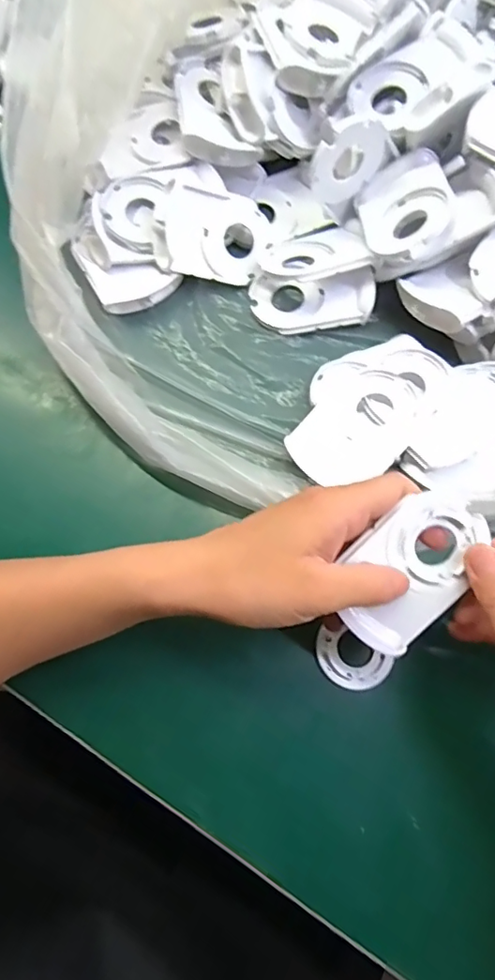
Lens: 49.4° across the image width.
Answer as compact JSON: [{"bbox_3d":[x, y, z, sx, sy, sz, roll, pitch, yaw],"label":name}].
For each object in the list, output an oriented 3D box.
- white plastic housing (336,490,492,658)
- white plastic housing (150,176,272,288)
[{"bbox_3d":[0.083,0.039,0.275,0.055,0.014,0.083,43,91,-8],"label":"white plastic housing"},{"bbox_3d":[-0.023,-0.176,0.373,0.081,0.017,0.057,-1,102,-28],"label":"white plastic housing"}]

